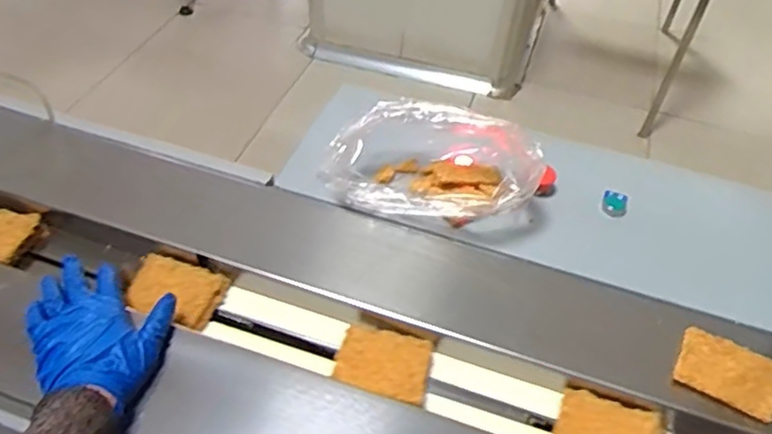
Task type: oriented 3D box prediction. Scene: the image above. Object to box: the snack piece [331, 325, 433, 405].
[{"bbox_3d":[-0.002,0.143,0.632,0.089,0.013,0.066,12,48,6],"label":"snack piece"}]

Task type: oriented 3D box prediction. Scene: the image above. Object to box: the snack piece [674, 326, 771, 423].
[{"bbox_3d":[0.328,0.147,0.612,0.090,0.007,0.072,26,50,16],"label":"snack piece"}]

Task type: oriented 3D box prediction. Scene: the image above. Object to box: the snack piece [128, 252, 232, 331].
[{"bbox_3d":[-0.221,0.075,0.674,0.090,0.019,0.066,16,49,10],"label":"snack piece"}]

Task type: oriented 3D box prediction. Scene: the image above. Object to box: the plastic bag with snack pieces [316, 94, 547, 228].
[{"bbox_3d":[0.047,-0.071,0.780,0.241,0.115,0.154,4,48,-1],"label":"plastic bag with snack pieces"}]

